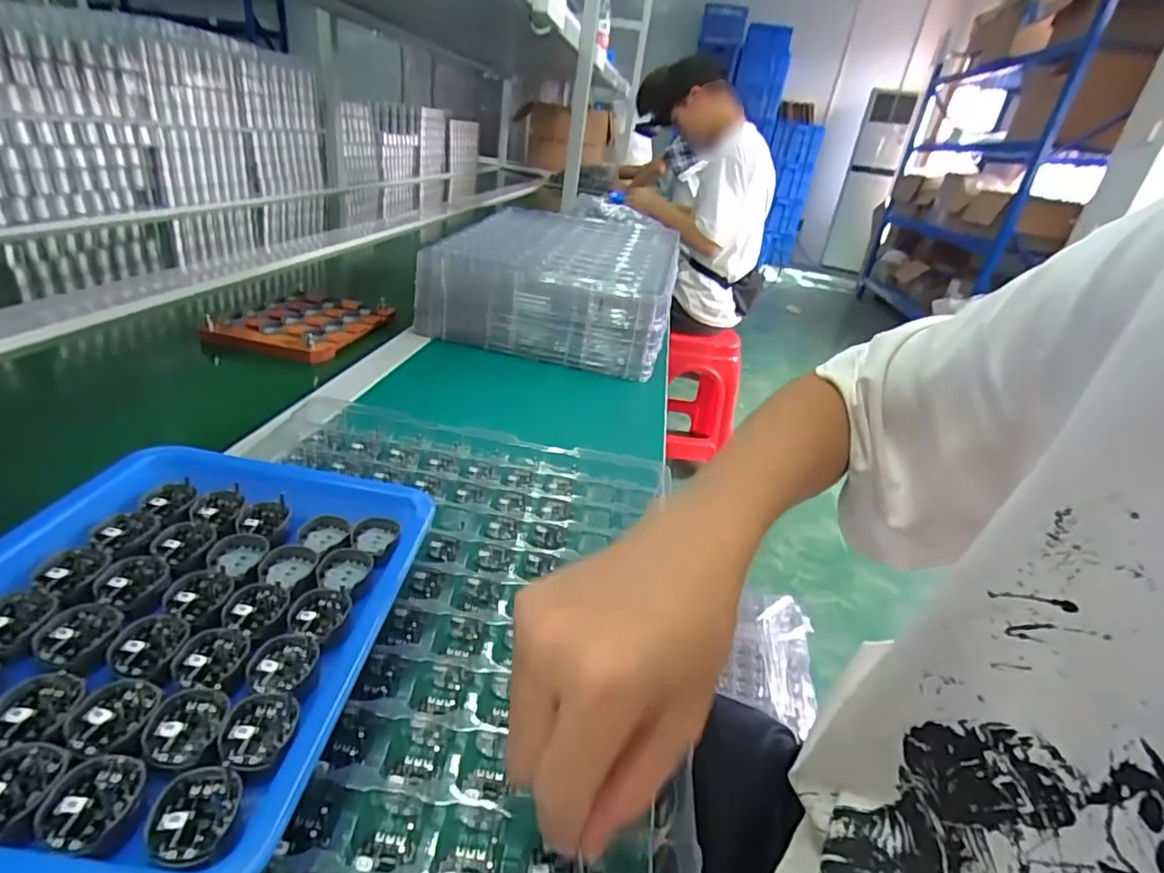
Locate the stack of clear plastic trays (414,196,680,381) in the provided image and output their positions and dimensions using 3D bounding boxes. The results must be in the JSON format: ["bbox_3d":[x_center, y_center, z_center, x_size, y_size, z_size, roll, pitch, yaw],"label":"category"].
[{"bbox_3d":[-0.024,-0.225,0.829,0.293,0.118,0.372,10,27,5],"label":"stack of clear plastic trays"}]

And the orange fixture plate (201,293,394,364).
[{"bbox_3d":[-0.331,-0.135,0.694,0.132,0.024,0.179,12,27,8],"label":"orange fixture plate"}]

